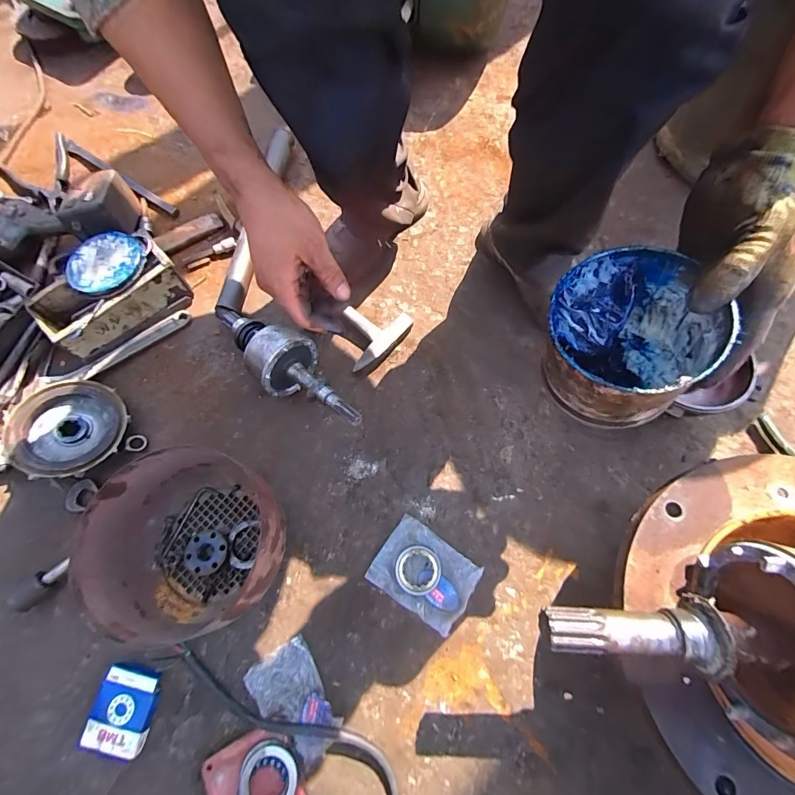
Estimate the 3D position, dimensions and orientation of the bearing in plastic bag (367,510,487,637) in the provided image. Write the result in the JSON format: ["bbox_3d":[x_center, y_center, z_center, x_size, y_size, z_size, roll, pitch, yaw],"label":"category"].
[{"bbox_3d":[0.035,0.232,0.523,0.126,0.017,0.095,32,73,11],"label":"bearing in plastic bag"}]

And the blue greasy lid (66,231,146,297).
[{"bbox_3d":[-0.450,-0.207,0.608,0.107,0.012,0.112,-1,67,2],"label":"blue greasy lid"}]

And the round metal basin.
[{"bbox_3d":[-0.259,0.180,0.490,0.198,0.113,0.203,0,69,0],"label":"round metal basin"}]

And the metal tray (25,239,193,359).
[{"bbox_3d":[-0.460,-0.163,0.643,0.205,0.082,0.114,-41,74,-14],"label":"metal tray"}]

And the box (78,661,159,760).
[{"bbox_3d":[-0.324,0.367,0.465,0.069,0.023,0.084,9,69,3],"label":"box"}]

